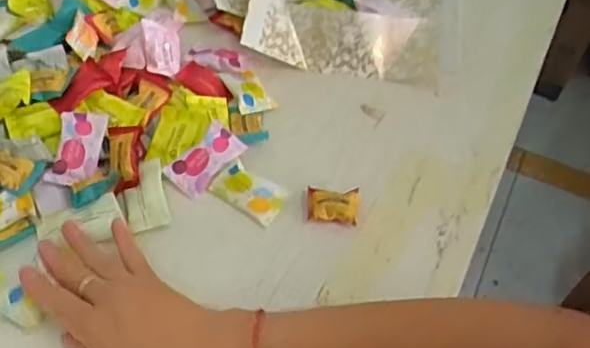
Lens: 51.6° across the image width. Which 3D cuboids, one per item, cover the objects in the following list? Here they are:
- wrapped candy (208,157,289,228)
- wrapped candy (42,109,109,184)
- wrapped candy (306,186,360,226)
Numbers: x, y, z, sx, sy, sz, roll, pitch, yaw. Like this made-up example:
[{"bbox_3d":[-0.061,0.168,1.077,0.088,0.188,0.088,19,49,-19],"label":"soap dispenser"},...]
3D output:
[{"bbox_3d":[-0.038,0.013,0.501,0.060,0.009,0.038,28,57,18],"label":"wrapped candy"},{"bbox_3d":[-0.178,-0.022,0.502,0.036,0.008,0.068,10,66,-9],"label":"wrapped candy"},{"bbox_3d":[0.030,0.026,0.497,0.042,0.019,0.030,8,53,3],"label":"wrapped candy"}]

